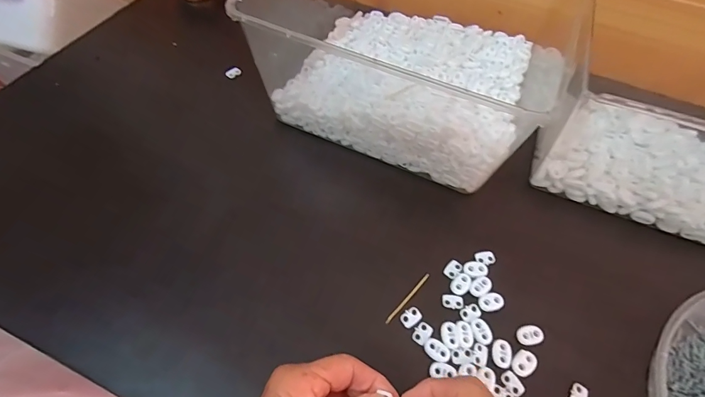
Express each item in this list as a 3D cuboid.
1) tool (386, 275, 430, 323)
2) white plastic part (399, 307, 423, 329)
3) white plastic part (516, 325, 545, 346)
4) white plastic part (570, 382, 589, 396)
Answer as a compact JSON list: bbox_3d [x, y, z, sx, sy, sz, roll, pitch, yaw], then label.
[{"bbox_3d":[0.052,0.090,0.350,0.005,0.004,0.061,39,66,20],"label":"tool"},{"bbox_3d":[0.052,0.105,0.340,0.020,0.004,0.013,-30,64,-18],"label":"white plastic part"},{"bbox_3d":[0.156,0.119,0.335,0.024,0.005,0.016,-11,60,-8],"label":"white plastic part"},{"bbox_3d":[0.186,0.162,0.313,0.012,0.004,0.018,32,63,17],"label":"white plastic part"}]

